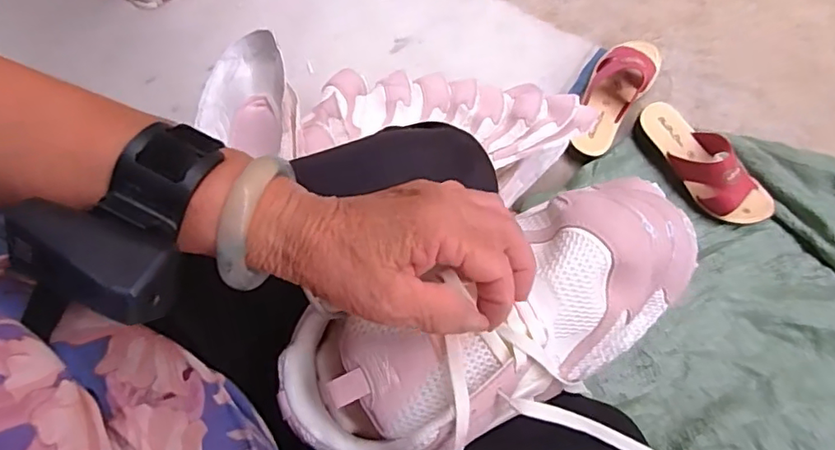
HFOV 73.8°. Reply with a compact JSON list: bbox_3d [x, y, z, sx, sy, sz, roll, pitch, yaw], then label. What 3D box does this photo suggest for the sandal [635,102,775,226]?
[{"bbox_3d":[0.419,-0.092,0.810,0.088,0.072,0.229,-37,78,-12],"label":"sandal"}]

